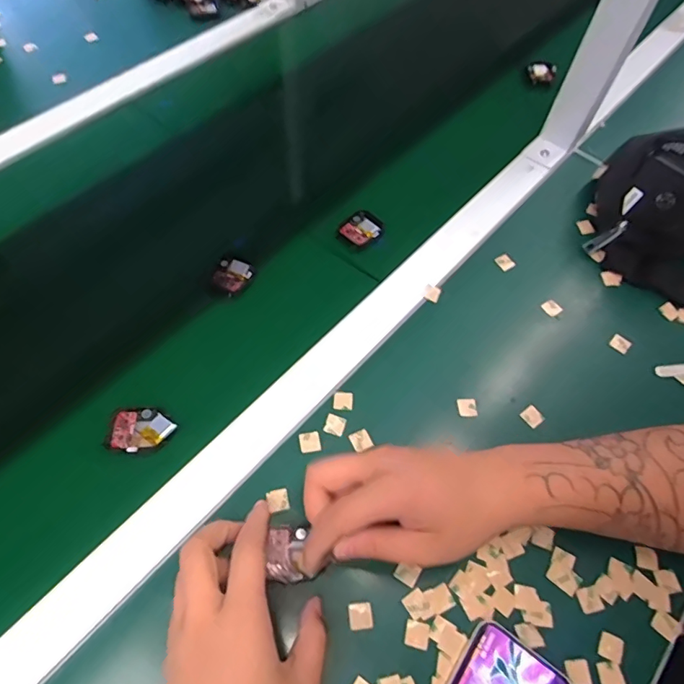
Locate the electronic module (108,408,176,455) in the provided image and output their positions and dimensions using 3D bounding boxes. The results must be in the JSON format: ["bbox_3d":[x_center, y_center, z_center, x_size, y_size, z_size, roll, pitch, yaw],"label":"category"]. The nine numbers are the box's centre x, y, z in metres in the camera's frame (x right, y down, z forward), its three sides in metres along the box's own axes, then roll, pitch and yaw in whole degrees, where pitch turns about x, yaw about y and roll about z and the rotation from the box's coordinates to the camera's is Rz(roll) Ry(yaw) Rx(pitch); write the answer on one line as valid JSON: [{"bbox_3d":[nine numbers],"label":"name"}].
[{"bbox_3d":[-0.156,0.067,0.384,0.052,0.014,0.037,-4,60,-5],"label":"electronic module"}]

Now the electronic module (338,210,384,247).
[{"bbox_3d":[0.021,-0.116,0.504,0.039,0.010,0.038,35,64,16],"label":"electronic module"}]

